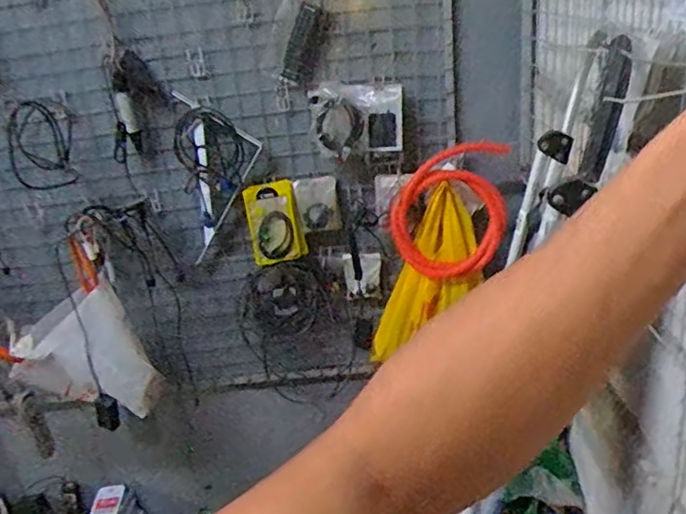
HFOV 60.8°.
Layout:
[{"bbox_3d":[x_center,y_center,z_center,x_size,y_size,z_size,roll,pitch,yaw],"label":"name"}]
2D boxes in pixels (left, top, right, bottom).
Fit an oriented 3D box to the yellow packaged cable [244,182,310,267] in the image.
[{"bbox_3d":[-0.173,-0.082,1.498,0.134,0.212,0.030,-13,26,-12],"label":"yellow packaged cable"}]

